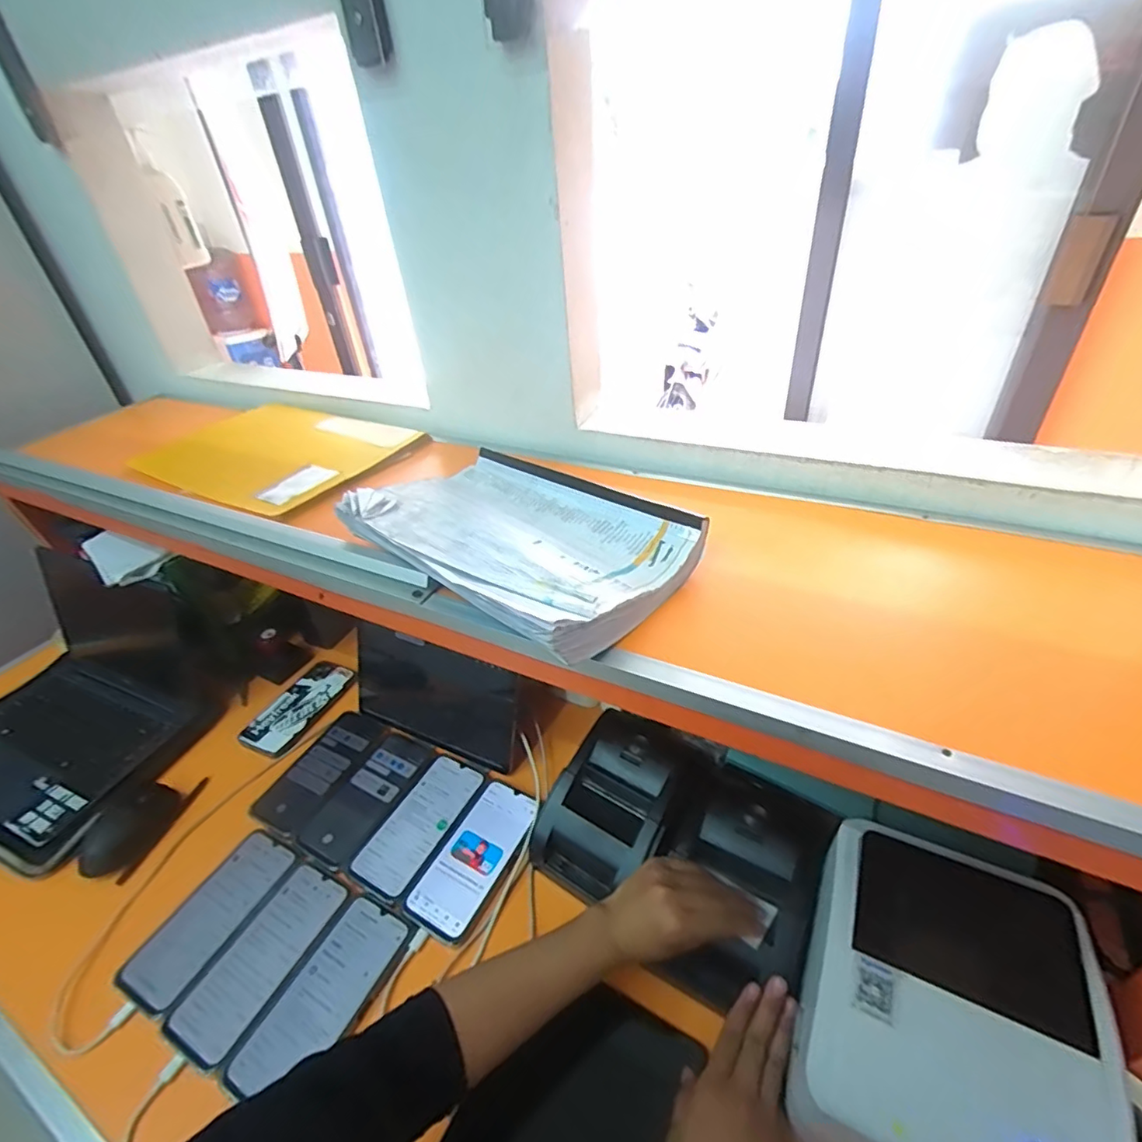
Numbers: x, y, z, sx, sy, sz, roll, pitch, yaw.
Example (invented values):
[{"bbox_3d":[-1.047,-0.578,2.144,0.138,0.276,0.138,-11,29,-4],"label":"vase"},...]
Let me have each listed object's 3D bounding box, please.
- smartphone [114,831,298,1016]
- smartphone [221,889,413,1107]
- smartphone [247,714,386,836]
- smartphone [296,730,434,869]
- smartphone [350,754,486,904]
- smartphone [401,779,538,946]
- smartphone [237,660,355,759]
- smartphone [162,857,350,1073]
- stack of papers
[{"bbox_3d":[-0.381,0.361,0.587,0.085,0.012,0.166,16,44,22],"label":"smartphone"},{"bbox_3d":[-0.228,0.397,0.518,0.082,0.008,0.166,17,44,23],"label":"smartphone"},{"bbox_3d":[-0.326,0.258,0.725,0.087,0.016,0.165,17,44,24],"label":"smartphone"},{"bbox_3d":[-0.252,0.276,0.686,0.081,0.010,0.166,18,44,24],"label":"smartphone"},{"bbox_3d":[-0.176,0.292,0.653,0.079,0.009,0.168,18,45,25],"label":"smartphone"},{"bbox_3d":[-0.105,0.312,0.615,0.084,0.009,0.168,17,44,23],"label":"smartphone"},{"bbox_3d":[-0.398,0.197,0.816,0.089,0.009,0.161,14,43,21],"label":"smartphone"},{"bbox_3d":[-0.306,0.381,0.552,0.080,0.010,0.169,15,43,22],"label":"smartphone"},{"bbox_3d":[-0.048,-0.048,0.513,0.307,0.050,0.235,27,49,32],"label":"stack of papers"}]

